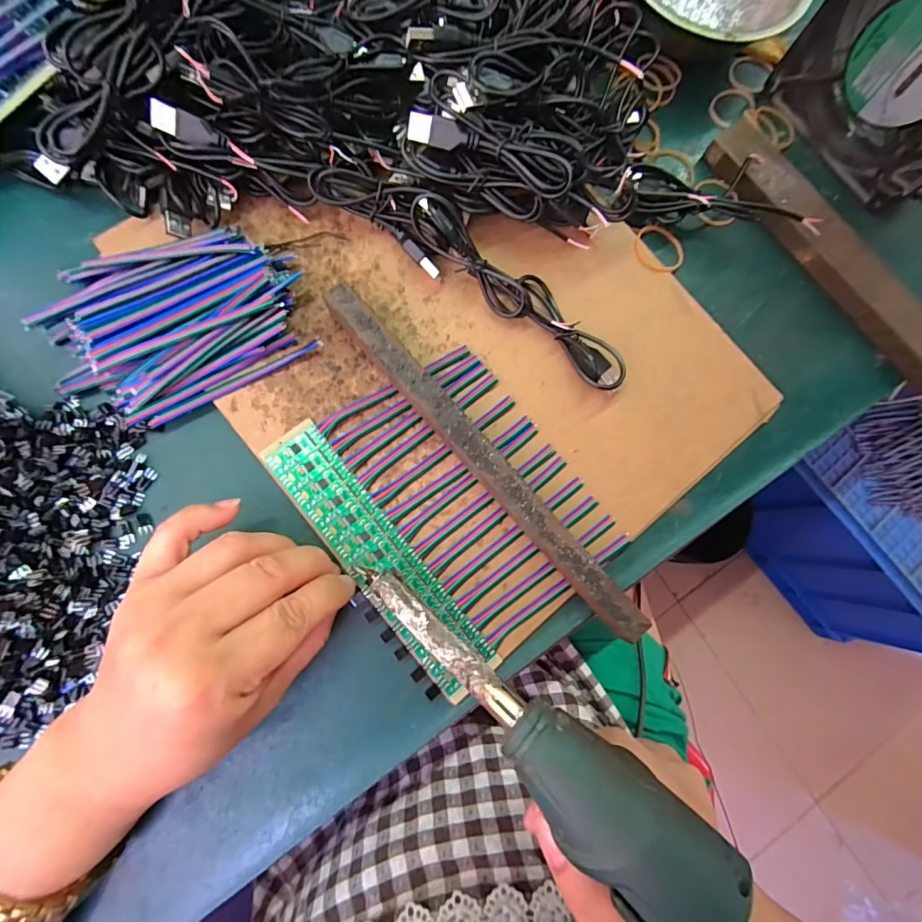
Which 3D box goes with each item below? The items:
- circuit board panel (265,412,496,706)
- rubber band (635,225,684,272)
[{"bbox_3d":[-0.044,0.051,0.241,0.033,0.004,0.162,-39,86,-8],"label":"circuit board panel"},{"bbox_3d":[0.124,-0.133,0.287,0.034,0.004,0.033,3,75,-12],"label":"rubber band"}]

